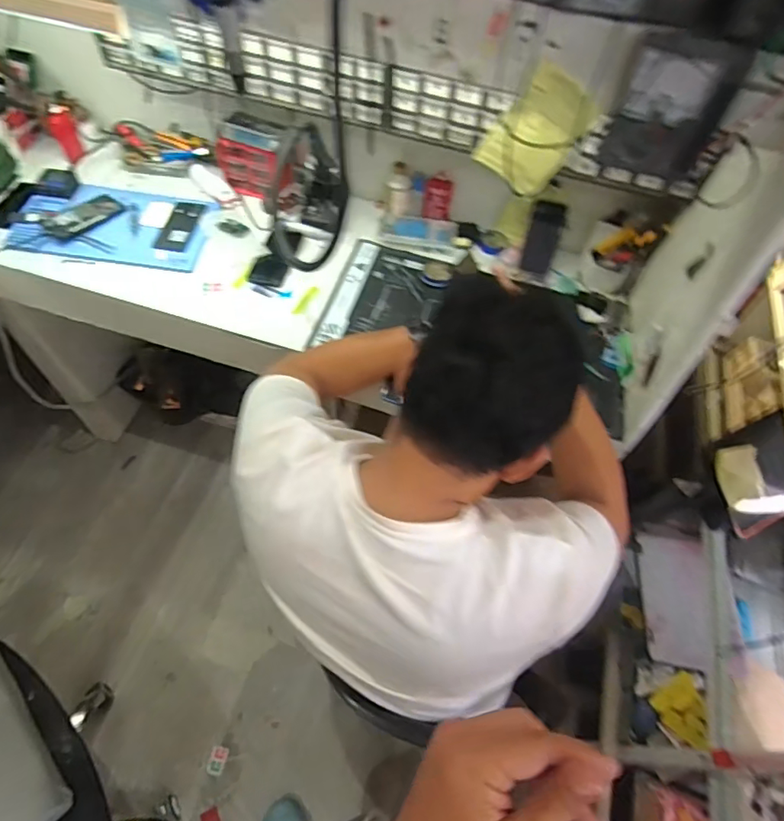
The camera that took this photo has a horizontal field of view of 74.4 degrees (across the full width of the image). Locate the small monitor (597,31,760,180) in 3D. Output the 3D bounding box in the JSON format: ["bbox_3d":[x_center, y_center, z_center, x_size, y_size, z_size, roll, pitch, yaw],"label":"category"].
[{"bbox_3d":[0.349,-0.382,0.663,0.120,0.158,0.041,1,58,-4],"label":"small monitor"}]

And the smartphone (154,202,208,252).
[{"bbox_3d":[-0.461,-0.402,1.129,0.070,0.009,0.151,9,57,0],"label":"smartphone"}]

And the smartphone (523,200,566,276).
[{"bbox_3d":[0.344,-0.395,1.185,0.076,0.156,0.018,28,26,37],"label":"smartphone"}]

